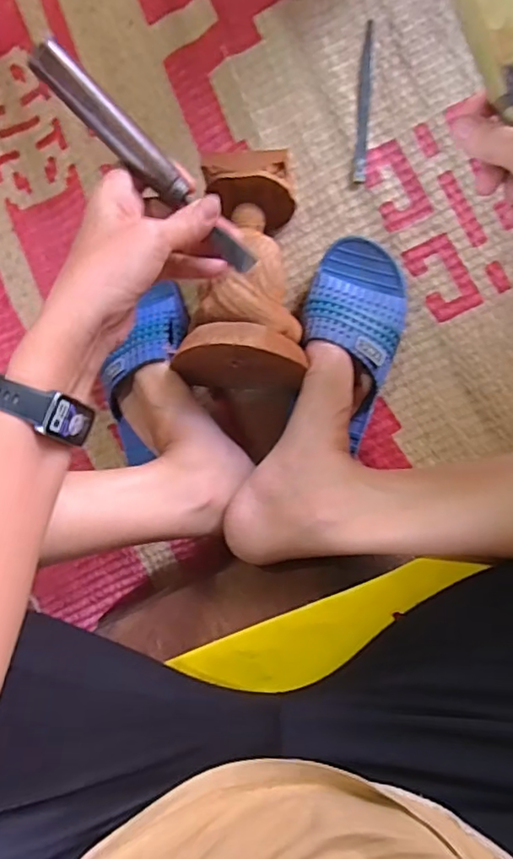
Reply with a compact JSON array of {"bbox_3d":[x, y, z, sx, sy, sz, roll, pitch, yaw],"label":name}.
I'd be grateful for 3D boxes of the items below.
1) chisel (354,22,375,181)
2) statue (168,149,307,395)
[{"bbox_3d":[0.097,-0.293,0.515,0.012,0.006,0.138,4,94,9],"label":"chisel"},{"bbox_3d":[-0.009,-0.129,0.479,0.101,0.079,0.182,3,82,9],"label":"statue"}]

